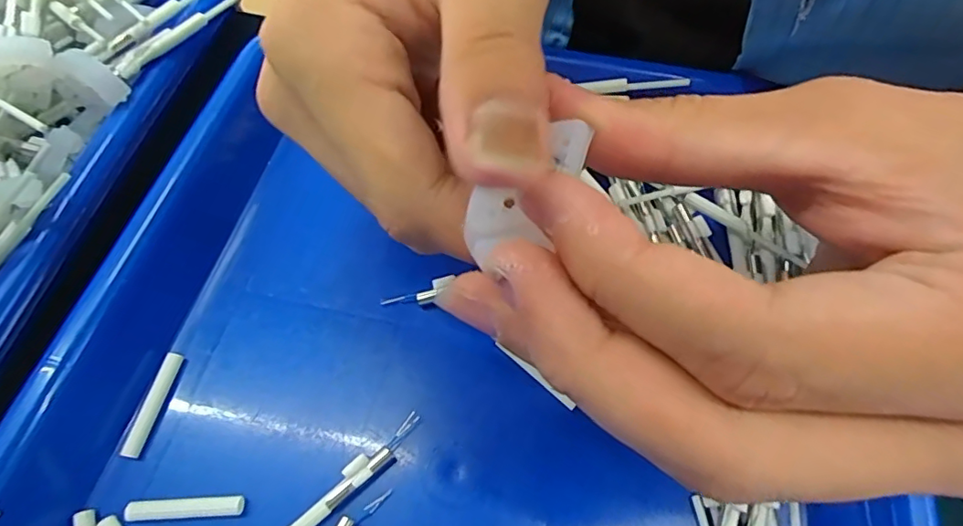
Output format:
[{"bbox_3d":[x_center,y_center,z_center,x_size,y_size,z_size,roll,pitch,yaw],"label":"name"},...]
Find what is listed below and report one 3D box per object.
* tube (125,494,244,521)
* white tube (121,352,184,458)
[{"bbox_3d":[-0.089,0.073,0.161,0.034,0.004,0.006,-3,62,0],"label":"tube"},{"bbox_3d":[-0.108,0.046,0.176,0.005,0.004,0.034,8,63,6],"label":"white tube"}]

